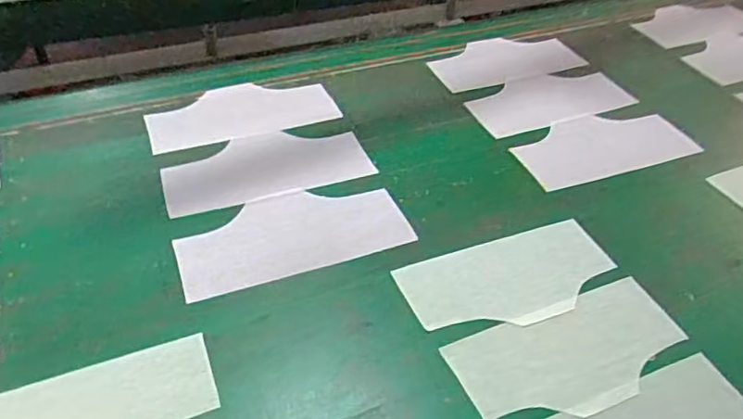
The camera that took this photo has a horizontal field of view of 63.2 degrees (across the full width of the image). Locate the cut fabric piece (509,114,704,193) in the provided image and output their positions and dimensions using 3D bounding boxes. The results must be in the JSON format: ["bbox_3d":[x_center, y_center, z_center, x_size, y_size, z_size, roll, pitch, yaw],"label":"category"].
[{"bbox_3d":[0.380,-0.111,0.994,0.298,0.011,0.156,-14,45,-19],"label":"cut fabric piece"}]

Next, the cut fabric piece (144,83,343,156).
[{"bbox_3d":[-0.220,-0.170,1.025,0.303,0.011,0.144,-11,44,-16],"label":"cut fabric piece"}]

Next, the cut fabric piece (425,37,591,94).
[{"bbox_3d":[0.262,-0.301,1.201,0.319,0.011,0.159,-15,45,-22],"label":"cut fabric piece"}]

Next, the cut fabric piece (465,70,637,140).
[{"bbox_3d":[0.329,-0.203,1.104,0.323,0.010,0.146,-17,46,-22],"label":"cut fabric piece"}]

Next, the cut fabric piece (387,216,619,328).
[{"bbox_3d":[0.181,0.085,0.768,0.276,0.007,0.129,-13,44,-18],"label":"cut fabric piece"}]

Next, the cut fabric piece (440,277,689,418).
[{"bbox_3d":[0.232,0.160,0.683,0.280,0.009,0.132,-15,45,-20],"label":"cut fabric piece"}]

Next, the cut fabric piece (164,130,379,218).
[{"bbox_3d":[-0.160,-0.072,0.922,0.301,0.010,0.156,-11,44,-16],"label":"cut fabric piece"}]

